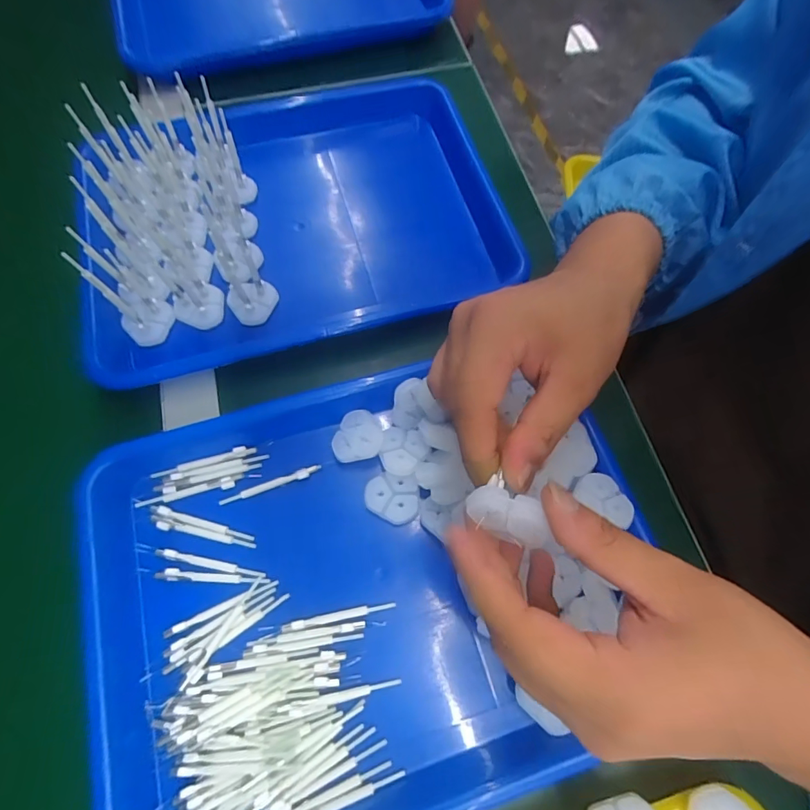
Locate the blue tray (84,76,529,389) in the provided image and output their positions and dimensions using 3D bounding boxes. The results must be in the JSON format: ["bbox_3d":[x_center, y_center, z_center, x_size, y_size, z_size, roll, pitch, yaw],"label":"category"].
[{"bbox_3d":[-0.088,-0.160,0.386,0.329,0.030,0.250,-16,70,-7],"label":"blue tray"}]

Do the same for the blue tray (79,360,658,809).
[{"bbox_3d":[-0.022,0.104,0.283,0.325,0.038,0.244,-16,70,-7],"label":"blue tray"}]

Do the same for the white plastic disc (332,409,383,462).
[{"bbox_3d":[-0.032,0.022,0.314,0.033,0.005,0.035,-6,68,15],"label":"white plastic disc"}]

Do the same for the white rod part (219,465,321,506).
[{"bbox_3d":[-0.091,0.054,0.311,0.069,0.004,0.006,-18,70,-8],"label":"white rod part"}]

